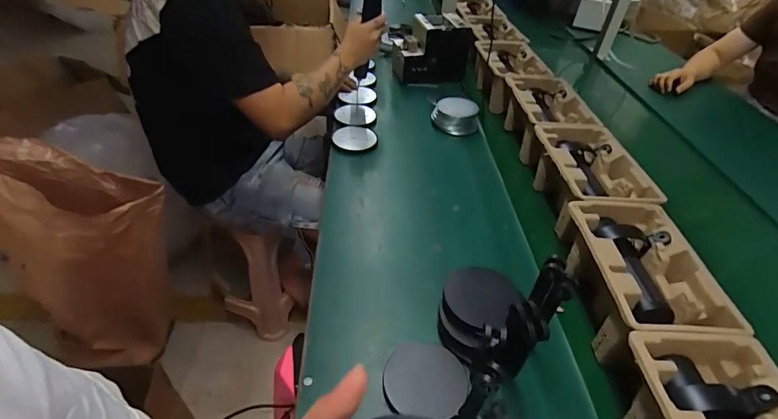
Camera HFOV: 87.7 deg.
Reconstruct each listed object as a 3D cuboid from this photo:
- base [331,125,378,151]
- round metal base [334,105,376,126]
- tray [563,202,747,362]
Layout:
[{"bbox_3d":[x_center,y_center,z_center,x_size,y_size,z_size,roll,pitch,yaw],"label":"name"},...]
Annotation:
[{"bbox_3d":[-0.075,-0.158,0.898,0.099,0.018,0.101,1,45,-1],"label":"base"},{"bbox_3d":[-0.081,-0.230,0.985,0.089,0.013,0.090,1,45,-1],"label":"round metal base"},{"bbox_3d":[0.342,0.089,0.562,0.146,0.089,0.224,1,45,0],"label":"tray"}]

